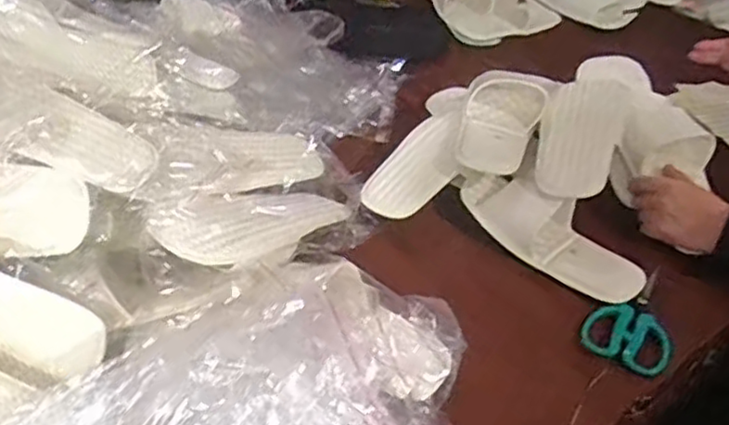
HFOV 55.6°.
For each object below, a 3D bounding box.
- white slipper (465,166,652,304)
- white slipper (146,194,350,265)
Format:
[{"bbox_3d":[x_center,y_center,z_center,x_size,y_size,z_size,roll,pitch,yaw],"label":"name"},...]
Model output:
[{"bbox_3d":[0.215,0.020,0.805,0.095,0.052,0.231,-28,49,-35],"label":"white slipper"},{"bbox_3d":[-0.105,0.010,0.724,0.246,0.028,0.088,-13,56,-50],"label":"white slipper"}]

